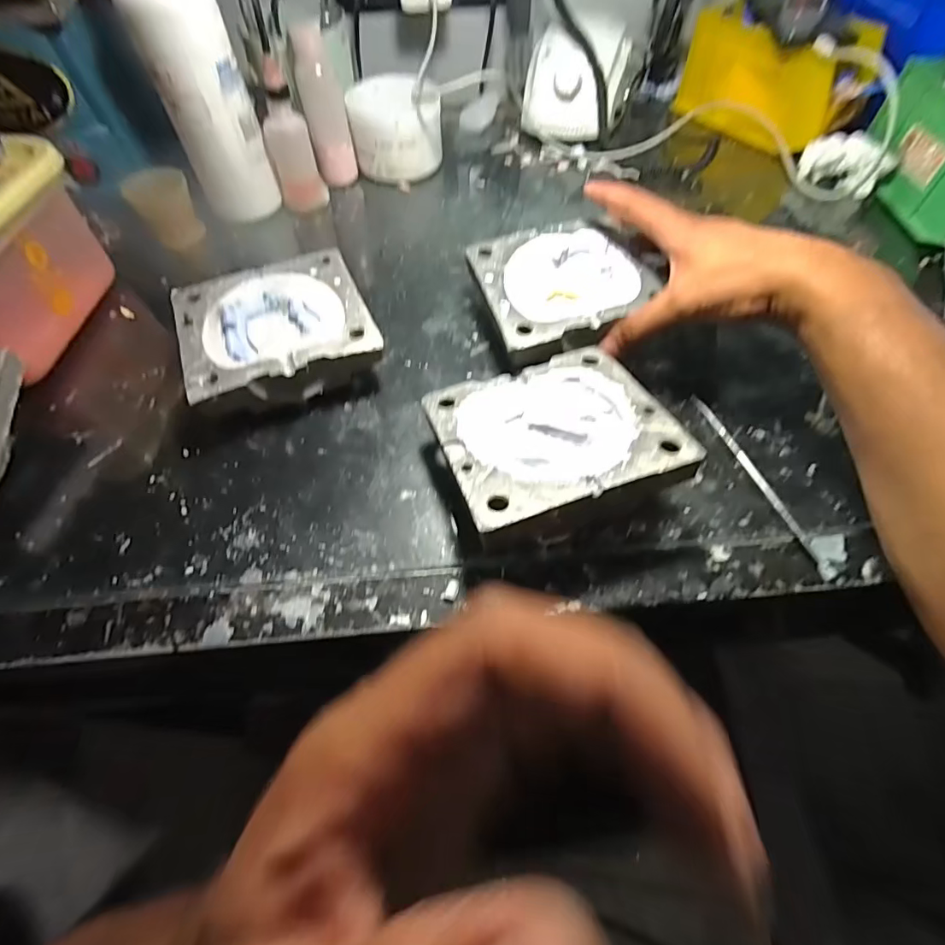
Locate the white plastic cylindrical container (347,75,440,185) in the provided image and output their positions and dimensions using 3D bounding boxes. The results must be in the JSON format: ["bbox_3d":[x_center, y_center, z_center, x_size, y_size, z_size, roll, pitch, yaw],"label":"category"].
[{"bbox_3d":[-0.078,-0.354,0.493,0.088,0.066,0.109,-10,60,-5],"label":"white plastic cylindrical container"}]

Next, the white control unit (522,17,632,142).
[{"bbox_3d":[0.113,-0.416,0.522,0.111,0.081,0.102,4,59,3],"label":"white control unit"}]

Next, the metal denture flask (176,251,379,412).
[{"bbox_3d":[-0.140,-0.099,0.358,0.129,0.045,0.123,-19,60,-10],"label":"metal denture flask"}]

